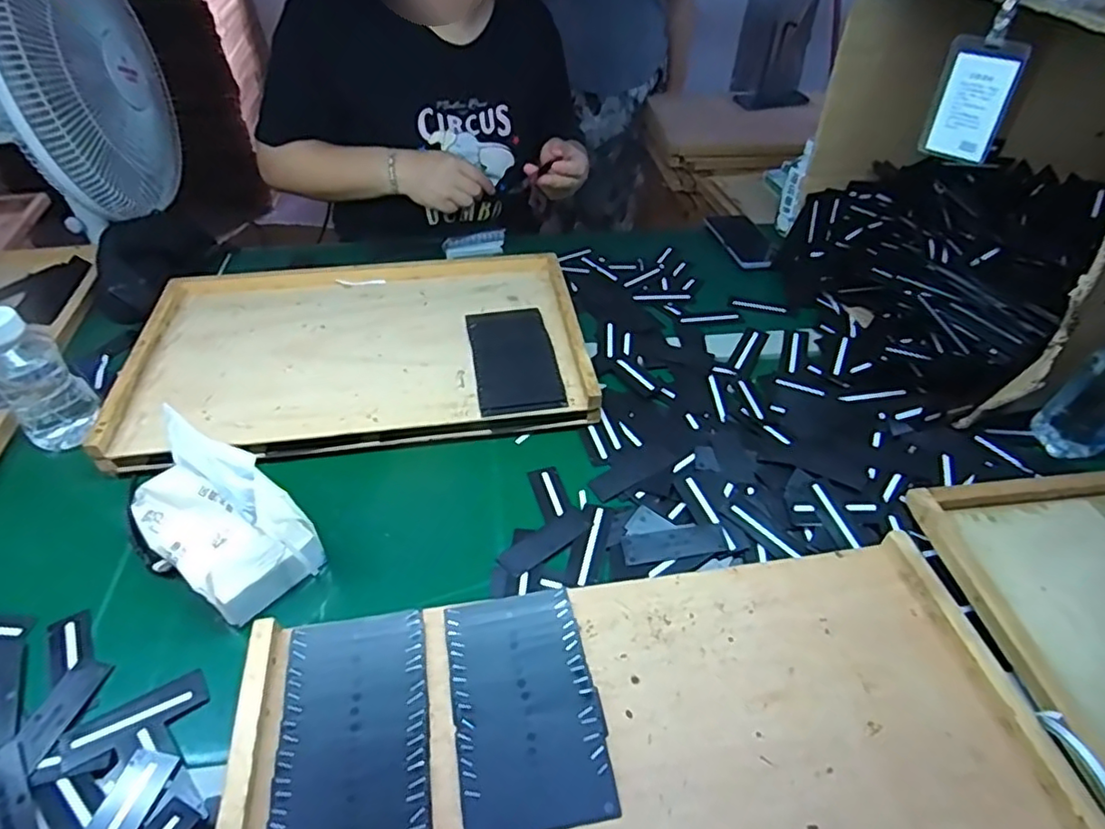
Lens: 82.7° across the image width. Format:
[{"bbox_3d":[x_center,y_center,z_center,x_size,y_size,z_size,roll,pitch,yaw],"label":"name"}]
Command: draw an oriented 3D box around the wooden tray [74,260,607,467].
[{"bbox_3d":[-0.223,-0.085,0.760,0.502,0.055,0.344,-7,45,-8],"label":"wooden tray"}]

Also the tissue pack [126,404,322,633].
[{"bbox_3d":[-0.283,0.080,0.523,0.138,0.134,0.093,26,49,28],"label":"tissue pack"}]

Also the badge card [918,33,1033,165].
[{"bbox_3d":[0.388,-0.289,0.583,0.062,0.101,0.008,31,55,31],"label":"badge card"}]

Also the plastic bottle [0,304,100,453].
[{"bbox_3d":[-0.518,-0.039,0.625,0.059,0.153,0.068,33,53,32],"label":"plastic bottle"}]

